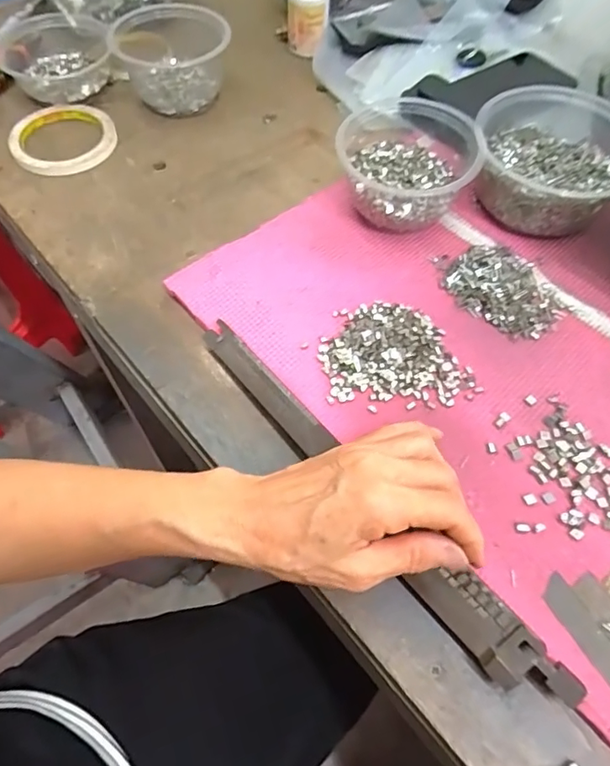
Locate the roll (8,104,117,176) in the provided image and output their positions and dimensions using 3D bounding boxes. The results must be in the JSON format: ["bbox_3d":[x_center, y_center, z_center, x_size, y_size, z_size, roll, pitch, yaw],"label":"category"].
[{"bbox_3d":[-0.237,-0.243,0.520,0.096,0.018,0.094,0,61,1],"label":"roll"}]

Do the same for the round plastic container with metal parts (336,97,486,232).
[{"bbox_3d":[0.084,-0.180,0.451,0.113,0.064,0.099,-2,61,-1],"label":"round plastic container with metal parts"}]

